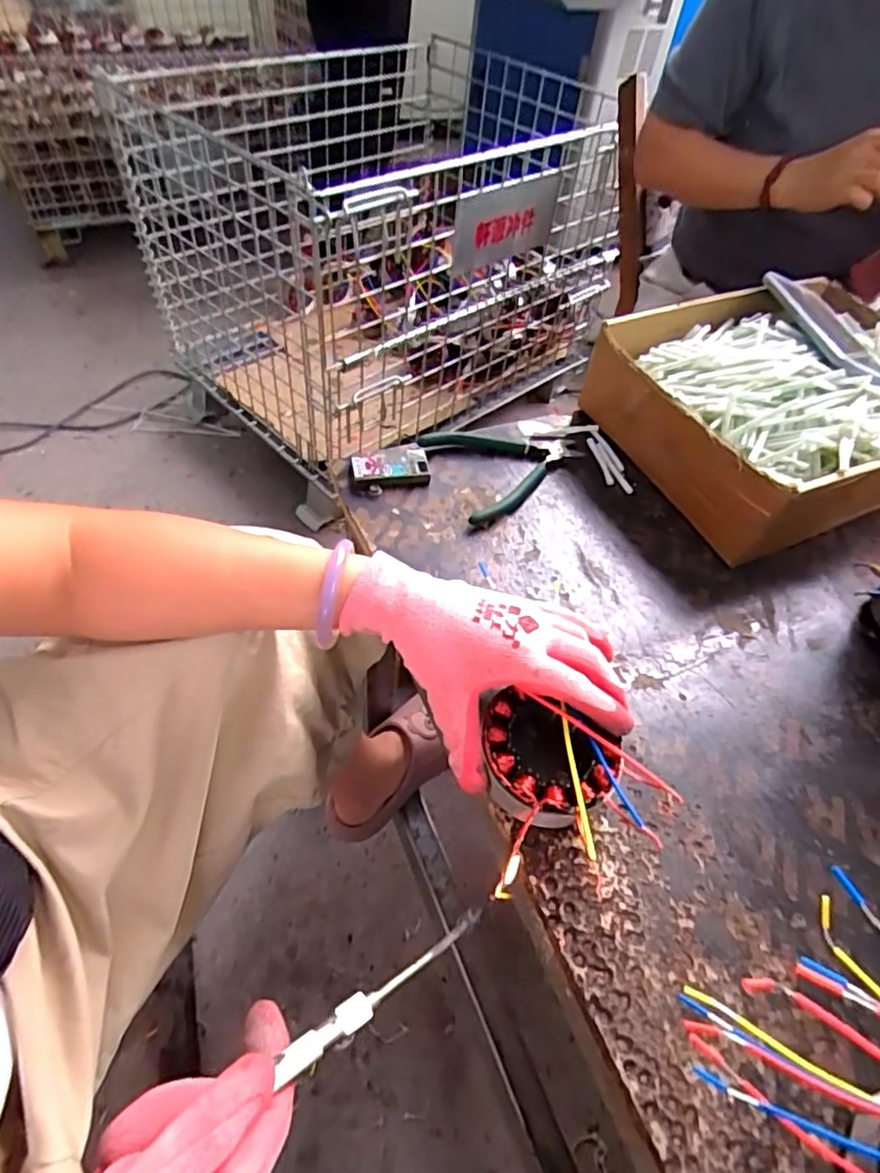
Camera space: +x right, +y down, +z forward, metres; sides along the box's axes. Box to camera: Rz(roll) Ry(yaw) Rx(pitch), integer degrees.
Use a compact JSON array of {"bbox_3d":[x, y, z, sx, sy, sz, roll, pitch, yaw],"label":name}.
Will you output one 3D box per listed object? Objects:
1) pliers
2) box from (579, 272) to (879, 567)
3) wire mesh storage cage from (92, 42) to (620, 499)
[{"bbox_3d":[0.065,-0.115,0.568,0.134,0.017,0.111,-19,56,-20],"label":"pliers"},{"bbox_3d":[0.334,-0.174,0.596,0.321,0.107,0.248,-19,56,-20],"label":"box"},{"bbox_3d":[-0.145,-0.795,1.380,0.880,0.512,0.835,-34,62,-29],"label":"wire mesh storage cage"}]

